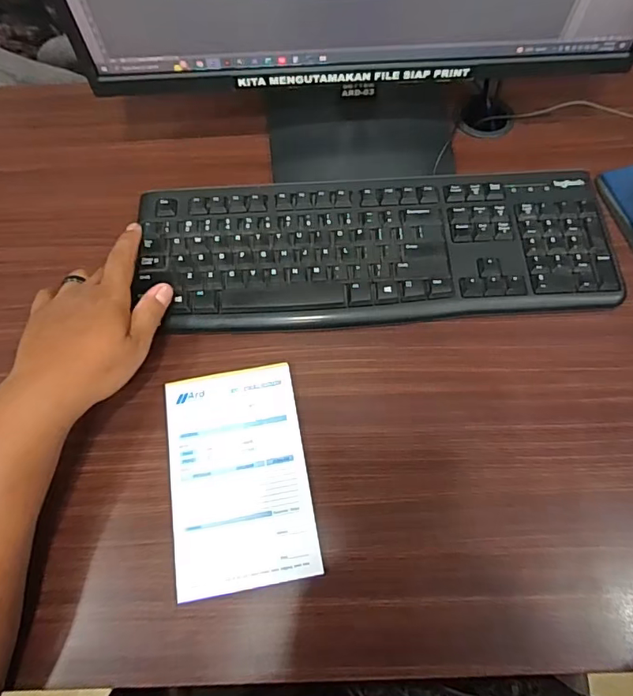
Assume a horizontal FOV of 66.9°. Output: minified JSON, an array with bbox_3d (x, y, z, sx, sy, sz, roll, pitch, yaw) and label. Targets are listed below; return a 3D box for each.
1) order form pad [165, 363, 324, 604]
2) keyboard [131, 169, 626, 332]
[{"bbox_3d":[-0.061,0.098,0.379,0.105,0.007,0.166,-10,67,-3],"label":"order form pad"},{"bbox_3d":[0.054,-0.094,0.448,0.422,0.019,0.147,-3,67,0],"label":"keyboard"}]

